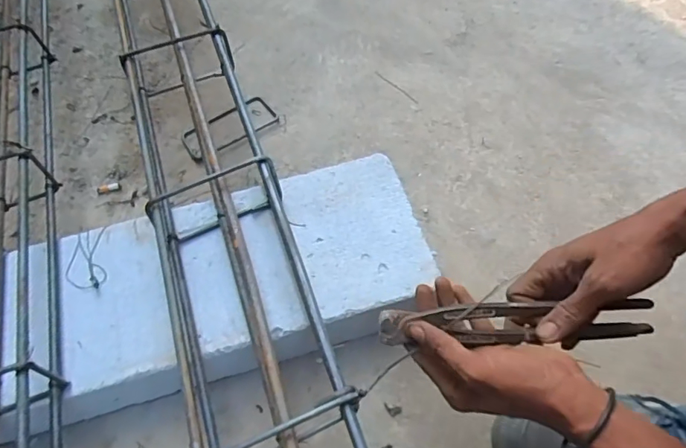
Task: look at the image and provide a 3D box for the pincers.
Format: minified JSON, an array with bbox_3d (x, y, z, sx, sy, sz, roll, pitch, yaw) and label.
[{"bbox_3d":[0.139,0.082,0.402,0.217,0.024,0.028,-1,61,2],"label":"pincers"}]

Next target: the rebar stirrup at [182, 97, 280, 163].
[{"bbox_3d":[-0.178,-0.151,0.755,0.149,0.011,0.071,-32,62,-15],"label":"rebar stirrup"}]

